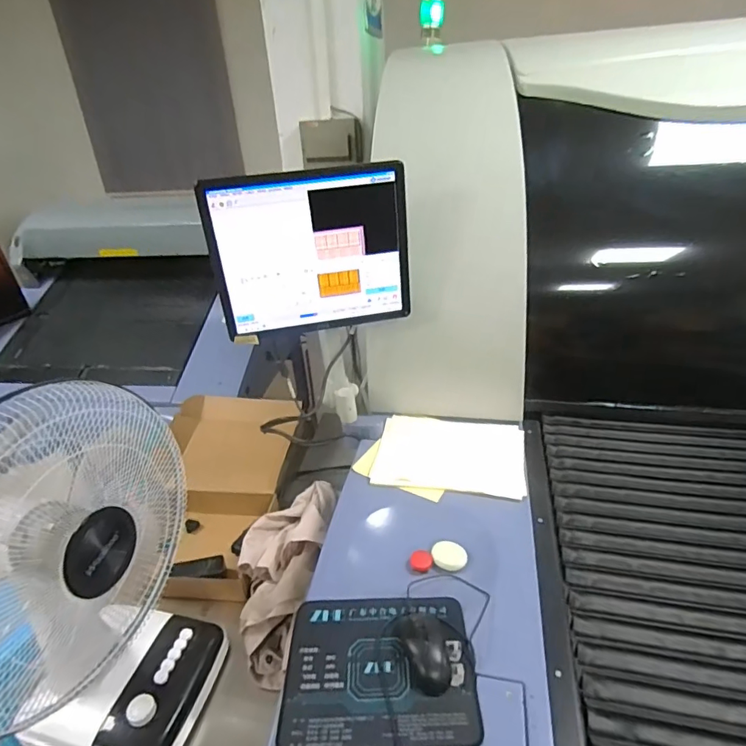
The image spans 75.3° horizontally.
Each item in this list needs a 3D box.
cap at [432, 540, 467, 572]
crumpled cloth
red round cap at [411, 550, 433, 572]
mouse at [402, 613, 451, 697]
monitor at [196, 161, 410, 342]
[{"bbox_3d":[0.135,0.323,0.856,0.061,0.012,0.052,6,31,17],"label":"cap"},{"bbox_3d":[-0.198,0.406,1.052,0.192,0.123,0.451,1,44,9],"label":"crumpled cloth"},{"bbox_3d":[0.085,0.330,0.849,0.037,0.009,0.039,0,30,6],"label":"red round cap"},{"bbox_3d":[0.077,0.380,0.675,0.056,0.042,0.110,-9,30,-8],"label":"mouse"},{"bbox_3d":[-0.117,-0.231,0.945,0.368,0.296,0.060,-9,30,-9],"label":"monitor"}]

